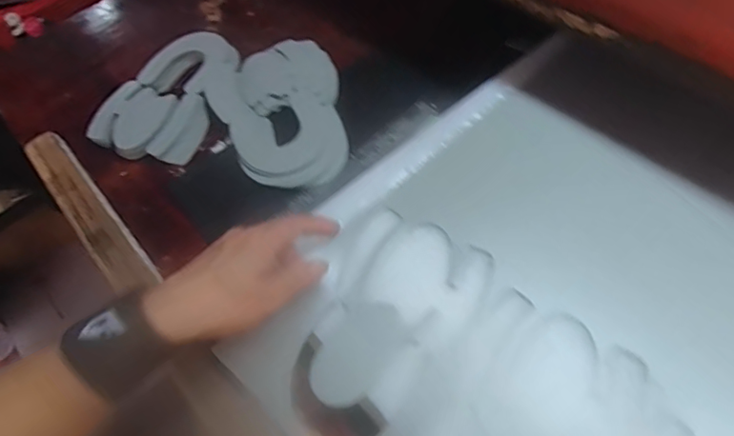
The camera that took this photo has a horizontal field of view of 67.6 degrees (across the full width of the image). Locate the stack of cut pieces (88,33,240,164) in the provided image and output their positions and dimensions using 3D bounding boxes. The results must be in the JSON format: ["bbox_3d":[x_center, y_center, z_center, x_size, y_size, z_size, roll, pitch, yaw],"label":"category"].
[{"bbox_3d":[-0.214,-0.140,0.604,0.117,0.021,0.180,9,59,10],"label":"stack of cut pieces"}]

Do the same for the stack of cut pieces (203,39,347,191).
[{"bbox_3d":[-0.082,-0.111,0.559,0.128,0.025,0.195,-27,56,-9],"label":"stack of cut pieces"}]

